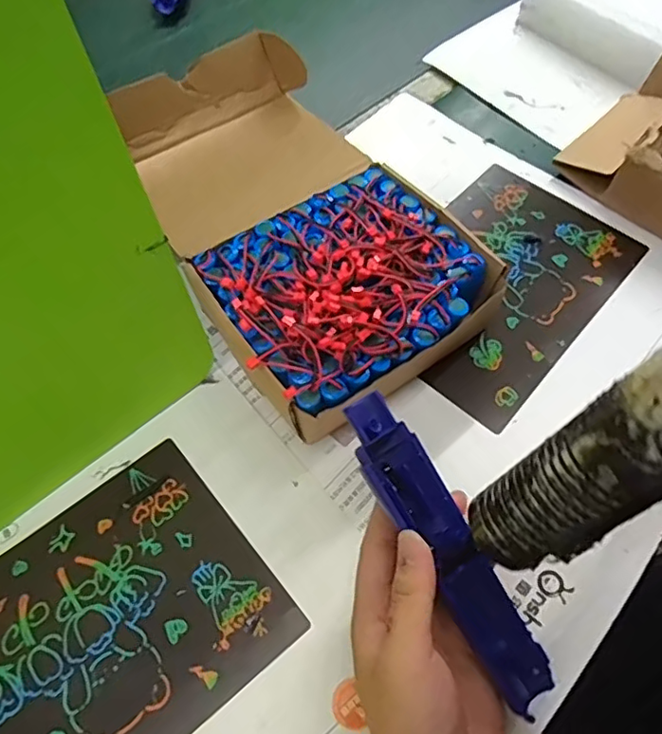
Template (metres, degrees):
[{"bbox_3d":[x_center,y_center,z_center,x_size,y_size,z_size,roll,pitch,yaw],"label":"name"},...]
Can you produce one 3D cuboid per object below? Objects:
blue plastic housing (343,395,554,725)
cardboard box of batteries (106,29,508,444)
[{"bbox_3d":[0.057,0.090,0.296,0.036,0.022,0.165,-29,84,-16],"label":"blue plastic housing"},{"bbox_3d":[-0.030,-0.107,0.426,0.172,0.069,0.310,-29,66,-16],"label":"cardboard box of batteries"}]

